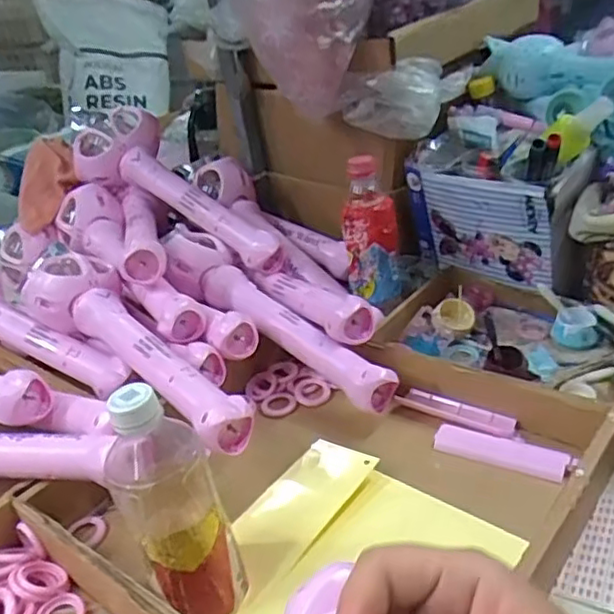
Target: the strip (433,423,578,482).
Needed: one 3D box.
[{"bbox_3d":[0.170,0.126,0.567,0.116,0.006,0.030,8,53,30],"label":"strip"}]

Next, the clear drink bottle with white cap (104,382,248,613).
[{"bbox_3d":[-0.092,0.131,0.440,0.065,0.177,0.069,-19,31,-19],"label":"clear drink bottle with white cap"}]

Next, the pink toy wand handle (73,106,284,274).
[{"bbox_3d":[-0.158,-0.149,0.813,0.324,0.085,0.095,35,46,21],"label":"pink toy wand handle"}]

